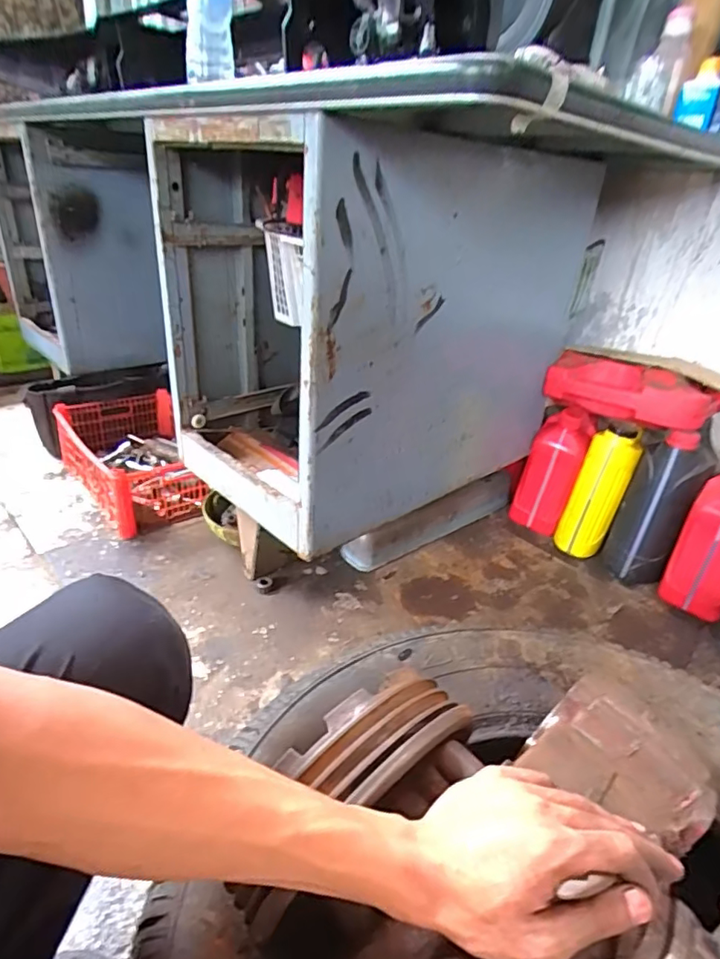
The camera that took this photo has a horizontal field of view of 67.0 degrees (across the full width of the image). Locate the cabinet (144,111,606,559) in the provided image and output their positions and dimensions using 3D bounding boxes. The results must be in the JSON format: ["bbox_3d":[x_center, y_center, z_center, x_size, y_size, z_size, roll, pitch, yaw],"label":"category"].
[{"bbox_3d":[0.016,-0.305,1.008,0.648,0.536,0.484,-21,39,-39],"label":"cabinet"}]

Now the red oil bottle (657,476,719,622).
[{"bbox_3d":[0.665,0.109,1.008,0.113,0.281,0.157,27,35,33],"label":"red oil bottle"}]

